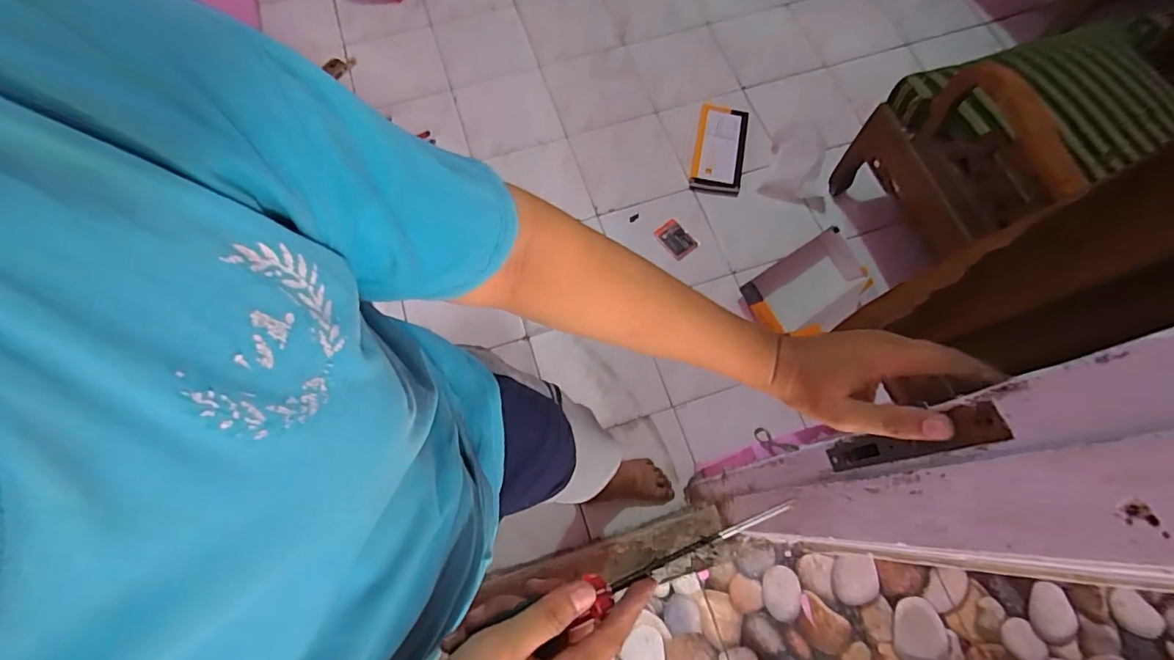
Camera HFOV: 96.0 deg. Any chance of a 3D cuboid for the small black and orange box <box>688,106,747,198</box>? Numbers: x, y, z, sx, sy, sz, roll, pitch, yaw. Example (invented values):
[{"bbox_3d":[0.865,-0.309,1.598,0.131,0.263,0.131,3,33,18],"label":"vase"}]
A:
[{"bbox_3d":[0.404,-0.557,1.605,0.149,0.053,0.305,11,71,4],"label":"small black and orange box"}]

